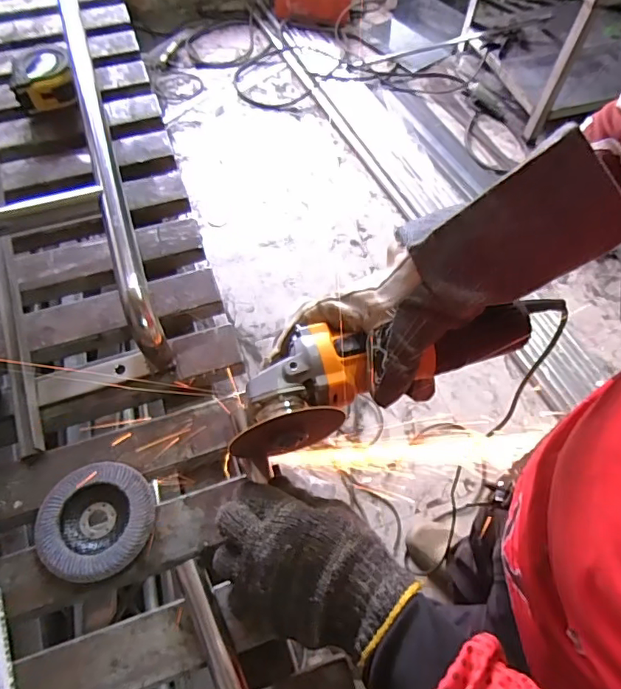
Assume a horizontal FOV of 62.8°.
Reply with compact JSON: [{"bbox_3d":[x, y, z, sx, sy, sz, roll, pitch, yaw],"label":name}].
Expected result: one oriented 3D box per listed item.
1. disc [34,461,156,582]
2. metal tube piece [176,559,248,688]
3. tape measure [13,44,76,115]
[{"bbox_3d":[-0.173,0.141,0.411,0.087,0.012,0.089,0,61,-1],"label":"disc"},{"bbox_3d":[-0.067,0.219,0.368,0.019,0.021,0.124,-26,65,-14],"label":"metal tube piece"},{"bbox_3d":[-0.339,-0.336,0.649,0.073,0.049,0.084,-17,63,-10],"label":"tape measure"}]

